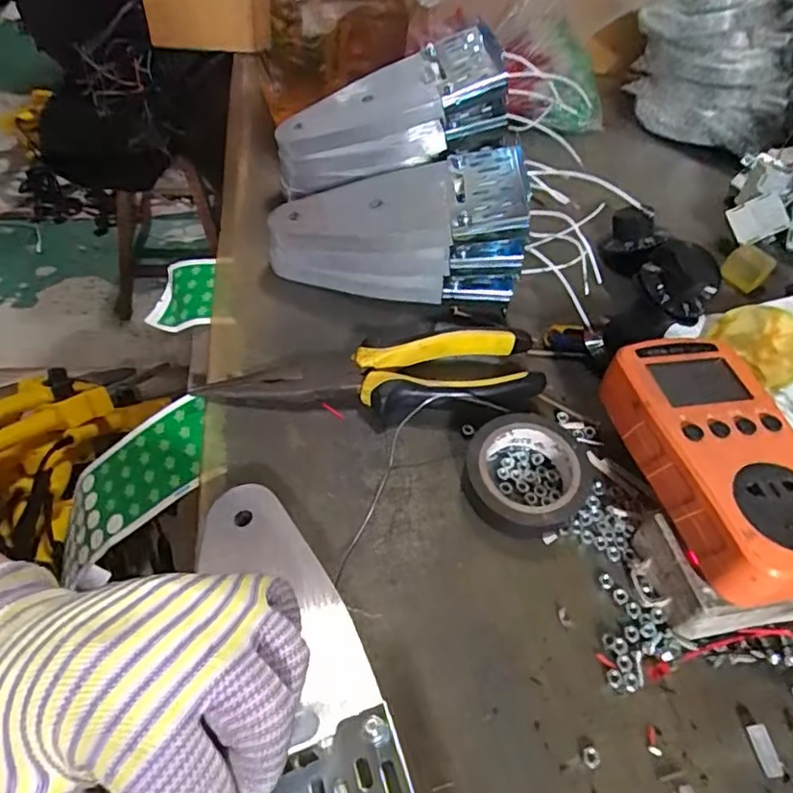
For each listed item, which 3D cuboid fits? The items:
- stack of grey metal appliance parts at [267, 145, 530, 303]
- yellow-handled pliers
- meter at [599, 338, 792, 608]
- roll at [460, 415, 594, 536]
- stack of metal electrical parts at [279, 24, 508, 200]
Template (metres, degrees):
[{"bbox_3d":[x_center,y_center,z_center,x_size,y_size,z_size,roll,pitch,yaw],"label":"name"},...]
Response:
[{"bbox_3d":[-0.002,-0.108,0.377,0.155,0.078,0.074,3,52,-3],"label":"stack of grey metal appliance parts"},{"bbox_3d":[-0.013,-0.012,0.337,0.188,0.024,0.042,-2,53,-7],"label":"yellow-handled pliers"},{"bbox_3d":[0.147,0.028,0.269,0.065,0.032,0.125,-7,53,-11],"label":"meter"},{"bbox_3d":[0.068,0.040,0.304,0.061,0.026,0.066,3,52,-3],"label":"roll"},{"bbox_3d":[-0.009,-0.202,0.430,0.172,0.057,0.079,-19,53,9],"label":"stack of metal electrical parts"}]

